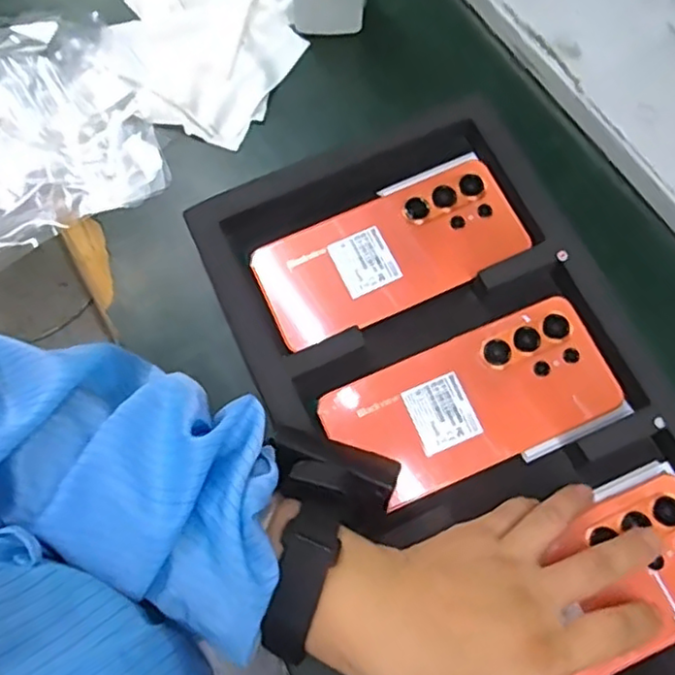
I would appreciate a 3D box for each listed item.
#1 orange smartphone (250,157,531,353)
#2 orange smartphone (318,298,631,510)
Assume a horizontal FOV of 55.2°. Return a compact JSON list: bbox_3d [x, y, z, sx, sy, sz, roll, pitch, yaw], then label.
[{"bbox_3d":[0.034,-0.056,0.415,0.169,0.008,0.078,-24,72,-7],"label":"orange smartphone"},{"bbox_3d":[0.081,0.038,0.386,0.166,0.007,0.078,-23,72,-6],"label":"orange smartphone"}]

